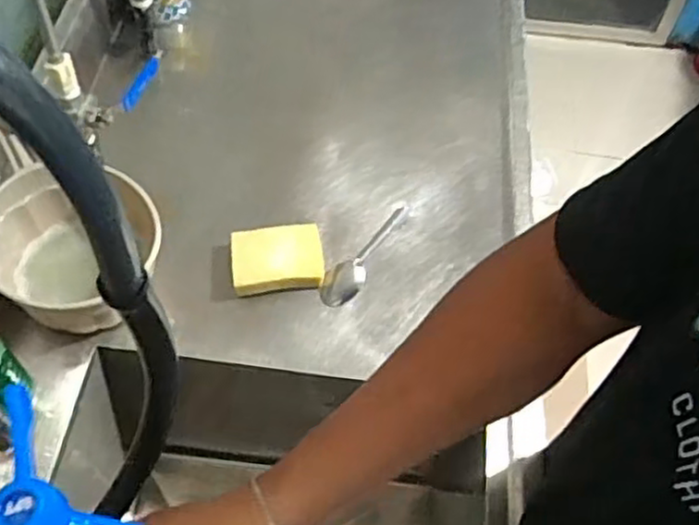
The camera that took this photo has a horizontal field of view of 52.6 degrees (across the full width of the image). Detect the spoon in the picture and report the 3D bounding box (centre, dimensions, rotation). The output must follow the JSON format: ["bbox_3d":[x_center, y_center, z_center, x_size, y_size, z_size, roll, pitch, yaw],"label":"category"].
[{"bbox_3d":[0.023,-0.011,0.848,0.040,0.014,0.165,34,61,17],"label":"spoon"}]

